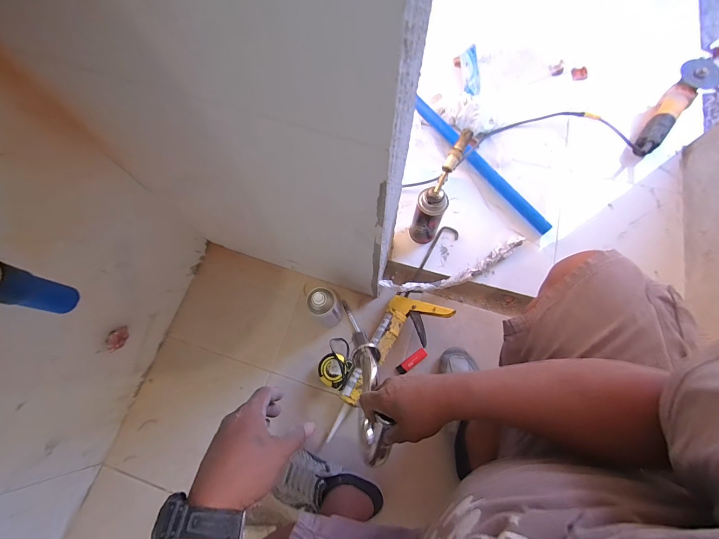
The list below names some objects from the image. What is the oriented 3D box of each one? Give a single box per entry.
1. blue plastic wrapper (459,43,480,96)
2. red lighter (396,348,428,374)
[{"bbox_3d":[0.328,-0.586,0.945,0.052,0.018,0.168,-2,72,2],"label":"blue plastic wrapper"},{"bbox_3d":[0.125,0.216,0.757,0.080,0.007,0.024,-35,74,-9],"label":"red lighter"}]

